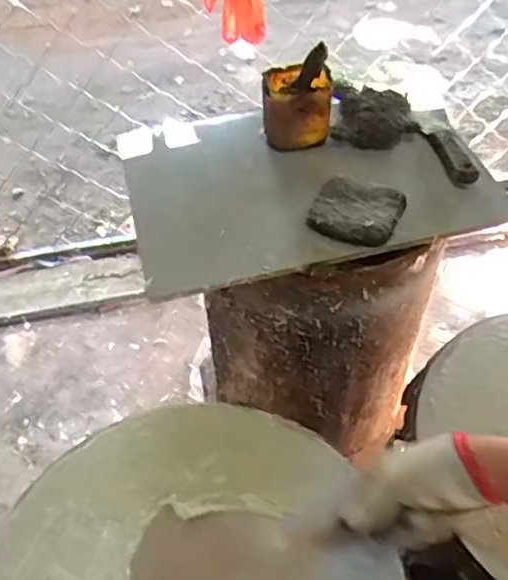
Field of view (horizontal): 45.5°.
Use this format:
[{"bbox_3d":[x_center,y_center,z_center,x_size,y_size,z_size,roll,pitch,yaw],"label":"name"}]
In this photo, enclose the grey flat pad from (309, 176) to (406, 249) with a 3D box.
[{"bbox_3d":[0.130,-0.104,0.775,0.110,0.022,0.106,20,52,19],"label":"grey flat pad"}]

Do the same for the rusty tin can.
[{"bbox_3d":[0.060,-0.268,0.834,0.091,0.140,0.104,1,48,3],"label":"rusty tin can"}]

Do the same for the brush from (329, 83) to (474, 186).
[{"bbox_3d":[0.217,-0.226,0.858,0.233,0.052,0.096,28,55,26],"label":"brush"}]

